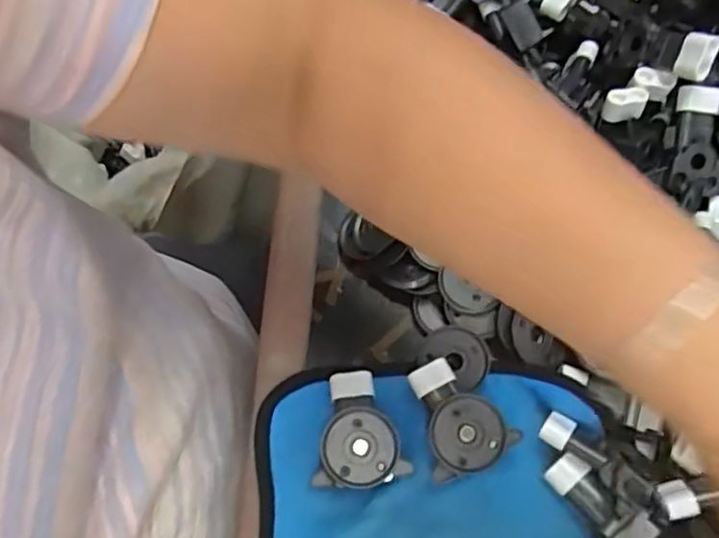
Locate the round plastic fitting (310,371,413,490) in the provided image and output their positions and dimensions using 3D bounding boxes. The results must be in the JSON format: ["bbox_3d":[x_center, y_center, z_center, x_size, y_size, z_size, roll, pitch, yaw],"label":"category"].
[{"bbox_3d":[0.004,0.092,0.384,0.049,0.020,0.064,5,71,2],"label":"round plastic fitting"}]

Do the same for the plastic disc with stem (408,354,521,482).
[{"bbox_3d":[0.051,0.087,0.384,0.049,0.024,0.065,-37,75,-12],"label":"plastic disc with stem"}]

